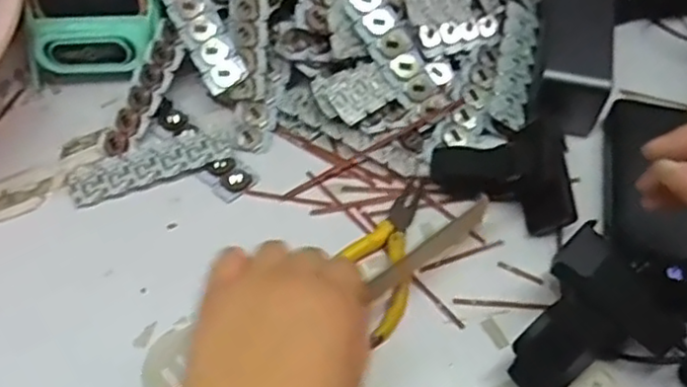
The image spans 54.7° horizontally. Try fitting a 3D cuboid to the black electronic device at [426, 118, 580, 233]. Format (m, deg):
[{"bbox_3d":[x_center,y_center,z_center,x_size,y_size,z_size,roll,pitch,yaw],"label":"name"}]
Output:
[{"bbox_3d":[0.111,-0.022,0.440,0.093,0.037,0.071,21,59,12],"label":"black electronic device"}]

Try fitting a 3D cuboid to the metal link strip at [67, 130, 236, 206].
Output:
[{"bbox_3d":[-0.131,-0.022,0.453,0.110,0.009,0.035,-19,60,-13],"label":"metal link strip"}]

